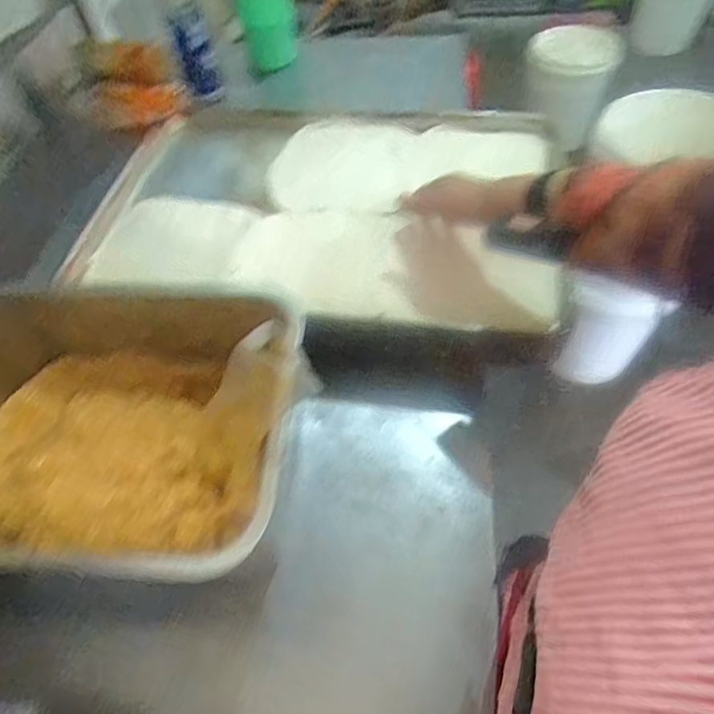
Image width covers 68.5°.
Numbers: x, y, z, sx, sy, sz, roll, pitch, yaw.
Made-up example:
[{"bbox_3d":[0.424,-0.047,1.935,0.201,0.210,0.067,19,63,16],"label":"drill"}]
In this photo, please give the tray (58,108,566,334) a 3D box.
[{"bbox_3d":[-0.029,-0.198,0.730,0.577,0.113,0.396,11,57,12],"label":"tray"}]

